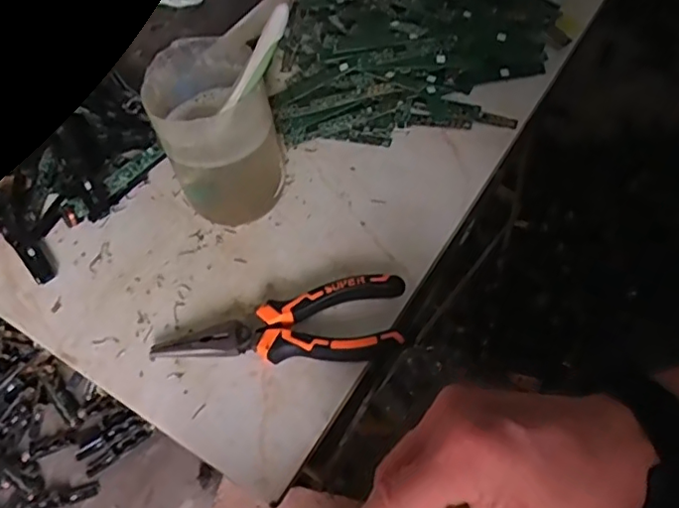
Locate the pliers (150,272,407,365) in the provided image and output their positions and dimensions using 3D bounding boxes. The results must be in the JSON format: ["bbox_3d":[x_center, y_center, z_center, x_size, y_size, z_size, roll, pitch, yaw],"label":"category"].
[{"bbox_3d":[-0.036,0.046,0.365,0.153,0.019,0.049,-9,52,-1],"label":"pliers"}]

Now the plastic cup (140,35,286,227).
[{"bbox_3d":[-0.080,-0.080,0.404,0.076,0.106,0.065,-15,52,-5],"label":"plastic cup"}]

